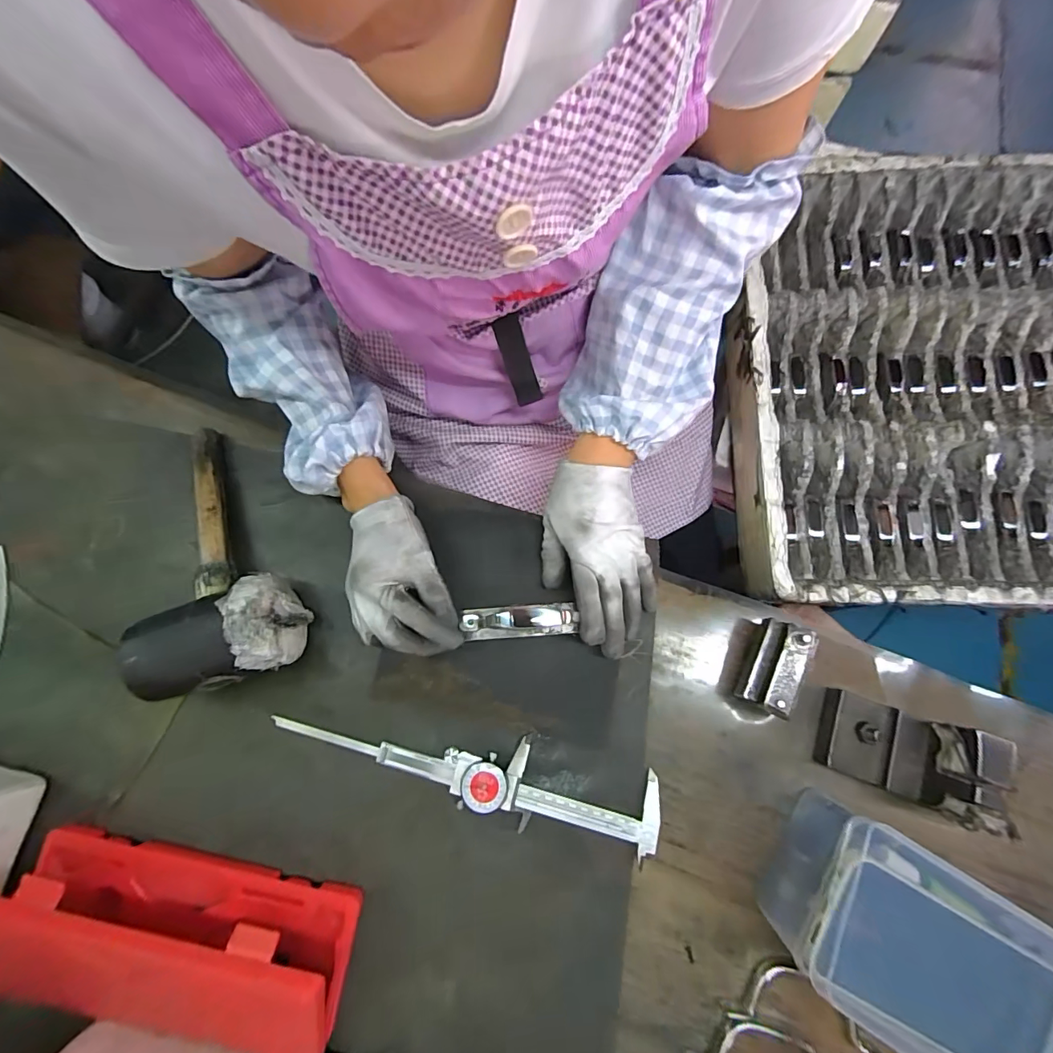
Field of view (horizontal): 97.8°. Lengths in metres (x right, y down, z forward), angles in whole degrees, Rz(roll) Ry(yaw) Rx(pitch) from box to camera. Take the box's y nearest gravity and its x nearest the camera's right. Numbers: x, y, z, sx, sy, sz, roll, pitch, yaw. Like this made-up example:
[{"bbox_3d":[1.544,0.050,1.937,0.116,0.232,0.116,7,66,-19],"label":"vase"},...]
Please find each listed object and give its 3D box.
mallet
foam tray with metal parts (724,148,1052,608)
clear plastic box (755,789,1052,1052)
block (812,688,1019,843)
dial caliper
[{"bbox_3d":[-0.258,0.013,0.393,0.115,0.087,0.230,-12,79,-4],"label":"mallet"},{"bbox_3d":[0.526,-0.184,0.537,0.556,0.061,0.541,0,80,2],"label":"foam tray with metal parts"},{"bbox_3d":[0.275,0.295,0.322,0.186,0.093,0.116,32,79,5],"label":"clear plastic box"},{"bbox_3d":[0.290,0.172,0.349,0.094,0.071,0.067,24,79,3],"label":"block"},{"bbox_3d":[-0.048,0.194,0.372,0.313,0.011,0.059,14,78,4],"label":"dial caliper"}]

